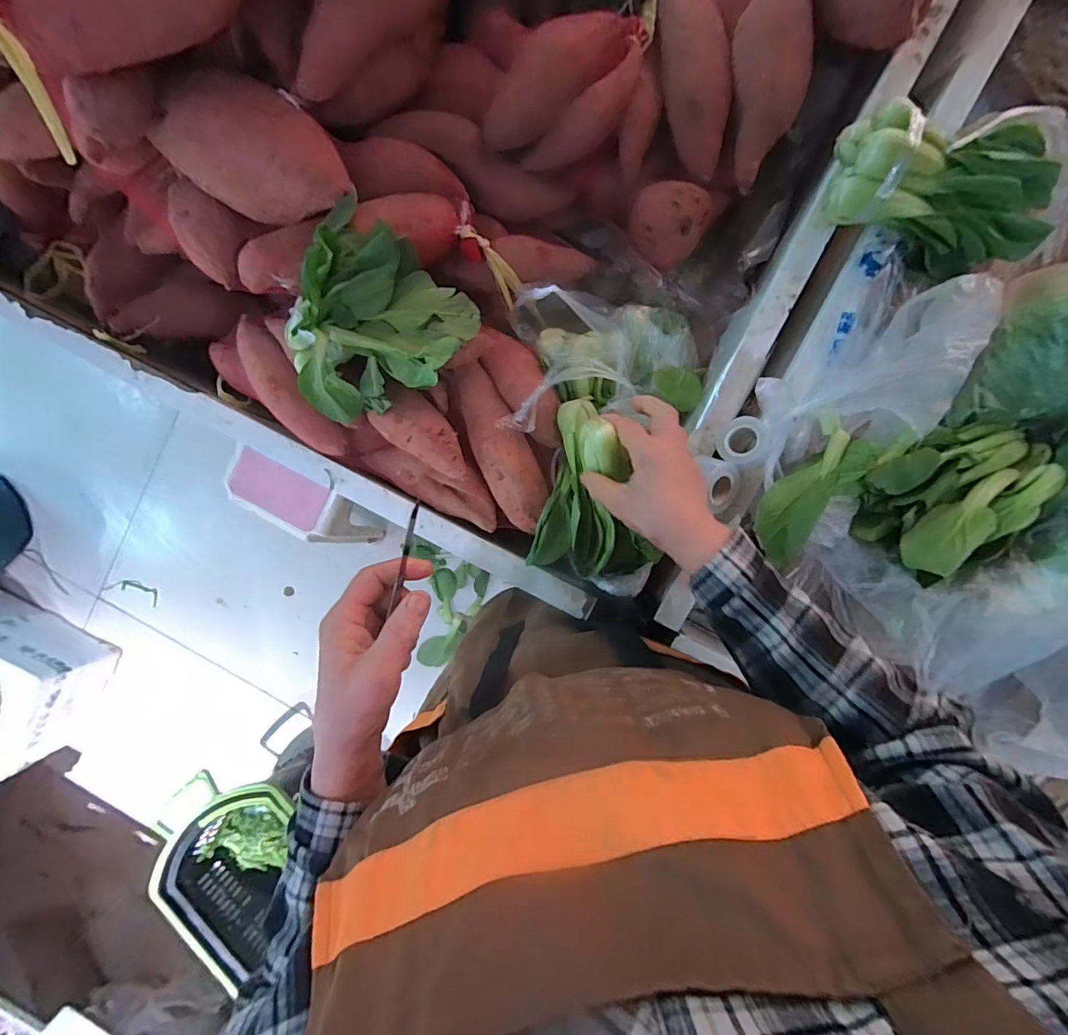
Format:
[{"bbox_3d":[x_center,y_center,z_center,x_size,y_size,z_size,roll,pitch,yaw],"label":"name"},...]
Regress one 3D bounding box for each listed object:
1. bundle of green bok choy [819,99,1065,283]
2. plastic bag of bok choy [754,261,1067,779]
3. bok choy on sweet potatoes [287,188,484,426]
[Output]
[{"bbox_3d":[0.368,-0.297,0.429,0.186,0.072,0.108,14,95,4],"label":"bundle of green bok choy"},{"bbox_3d":[0.407,-0.029,0.403,0.365,0.144,0.370,-41,89,7],"label":"plastic bag of bok choy"},{"bbox_3d":[-0.150,-0.174,0.439,0.159,0.078,0.184,24,96,3],"label":"bok choy on sweet potatoes"}]

